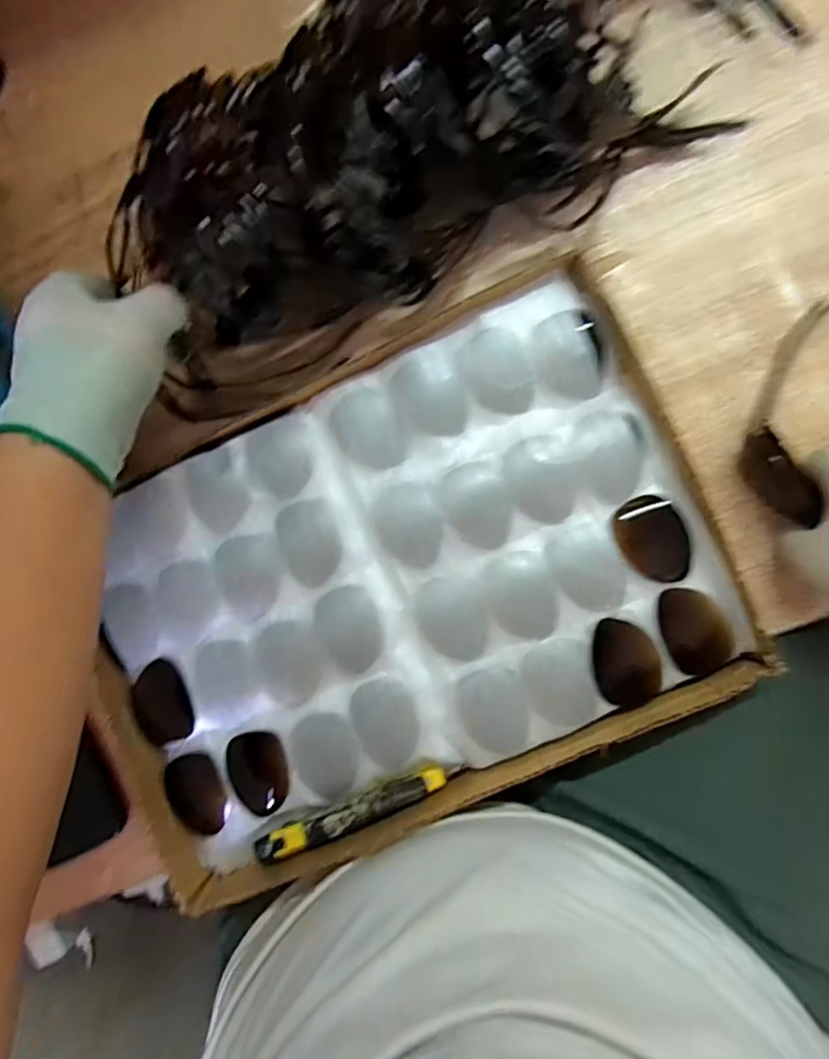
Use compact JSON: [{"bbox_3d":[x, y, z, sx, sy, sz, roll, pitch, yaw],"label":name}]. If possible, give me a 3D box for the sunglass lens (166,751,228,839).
[{"bbox_3d":[-0.165,0.202,0.439,0.005,0.044,0.061,-28,77,28],"label":"sunglass lens"}]

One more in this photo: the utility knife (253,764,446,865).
[{"bbox_3d":[-0.045,0.195,0.394,0.137,0.024,0.017,-23,84,3],"label":"utility knife"}]

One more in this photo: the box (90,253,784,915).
[{"bbox_3d":[-0.018,0.046,0.403,0.435,0.037,0.301,-27,83,3],"label":"box"}]

